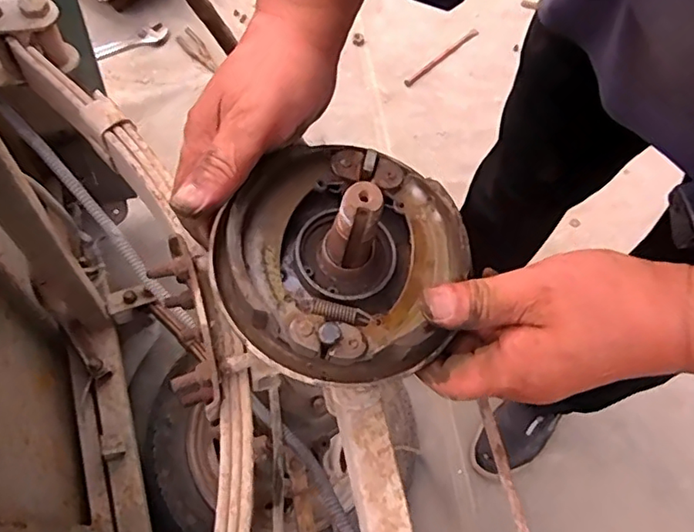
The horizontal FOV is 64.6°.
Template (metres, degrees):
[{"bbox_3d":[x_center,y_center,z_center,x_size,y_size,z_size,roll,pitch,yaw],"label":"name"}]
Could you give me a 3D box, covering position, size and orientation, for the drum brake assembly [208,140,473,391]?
[{"bbox_3d":[-0.001,-0.010,0.280,0.129,0.070,0.125,0,64,0],"label":"drum brake assembly"}]

